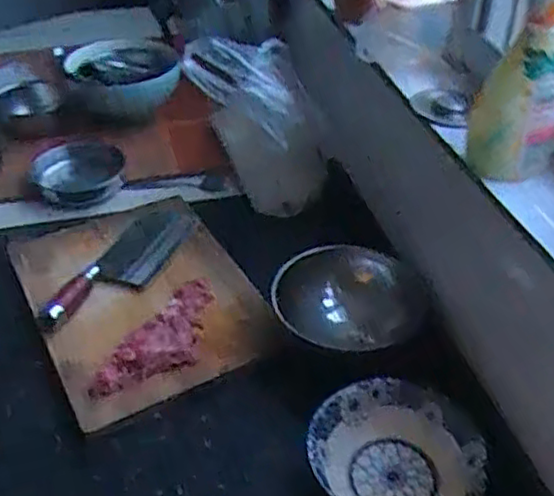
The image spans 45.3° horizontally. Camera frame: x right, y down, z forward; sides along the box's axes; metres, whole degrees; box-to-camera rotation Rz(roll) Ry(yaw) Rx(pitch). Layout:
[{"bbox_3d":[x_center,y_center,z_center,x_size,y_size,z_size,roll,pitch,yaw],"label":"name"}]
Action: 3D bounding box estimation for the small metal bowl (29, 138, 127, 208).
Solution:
[{"bbox_3d":[-0.315,-0.119,1.063,0.147,0.047,0.145,-12,40,-14],"label":"small metal bowl"}]

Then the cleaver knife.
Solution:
[{"bbox_3d":[-0.200,0.018,0.867,0.092,0.028,0.243,17,42,20],"label":"cleaver knife"}]

